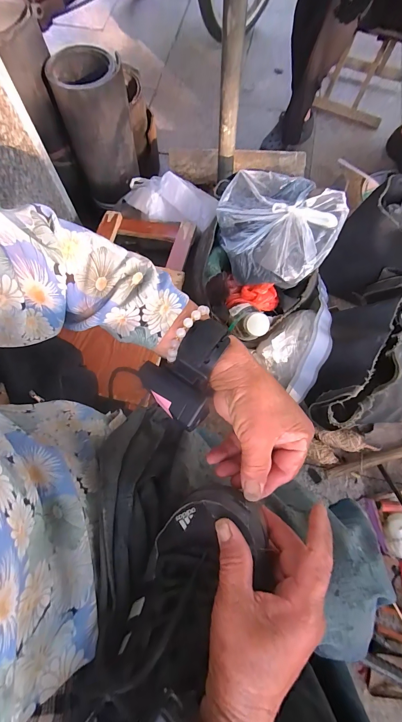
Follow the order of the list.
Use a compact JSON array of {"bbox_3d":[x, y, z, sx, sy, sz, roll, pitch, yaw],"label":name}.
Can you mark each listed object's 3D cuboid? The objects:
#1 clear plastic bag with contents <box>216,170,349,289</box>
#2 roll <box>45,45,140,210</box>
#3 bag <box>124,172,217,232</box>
[{"bbox_3d":[0.128,-0.259,0.583,0.239,0.069,0.215,38,77,12],"label":"clear plastic bag with contents"},{"bbox_3d":[-0.232,-0.532,0.718,0.146,0.249,0.145,0,72,1],"label":"roll"},{"bbox_3d":[-0.065,-0.375,0.713,0.205,0.064,0.102,7,72,-14],"label":"bag"}]

